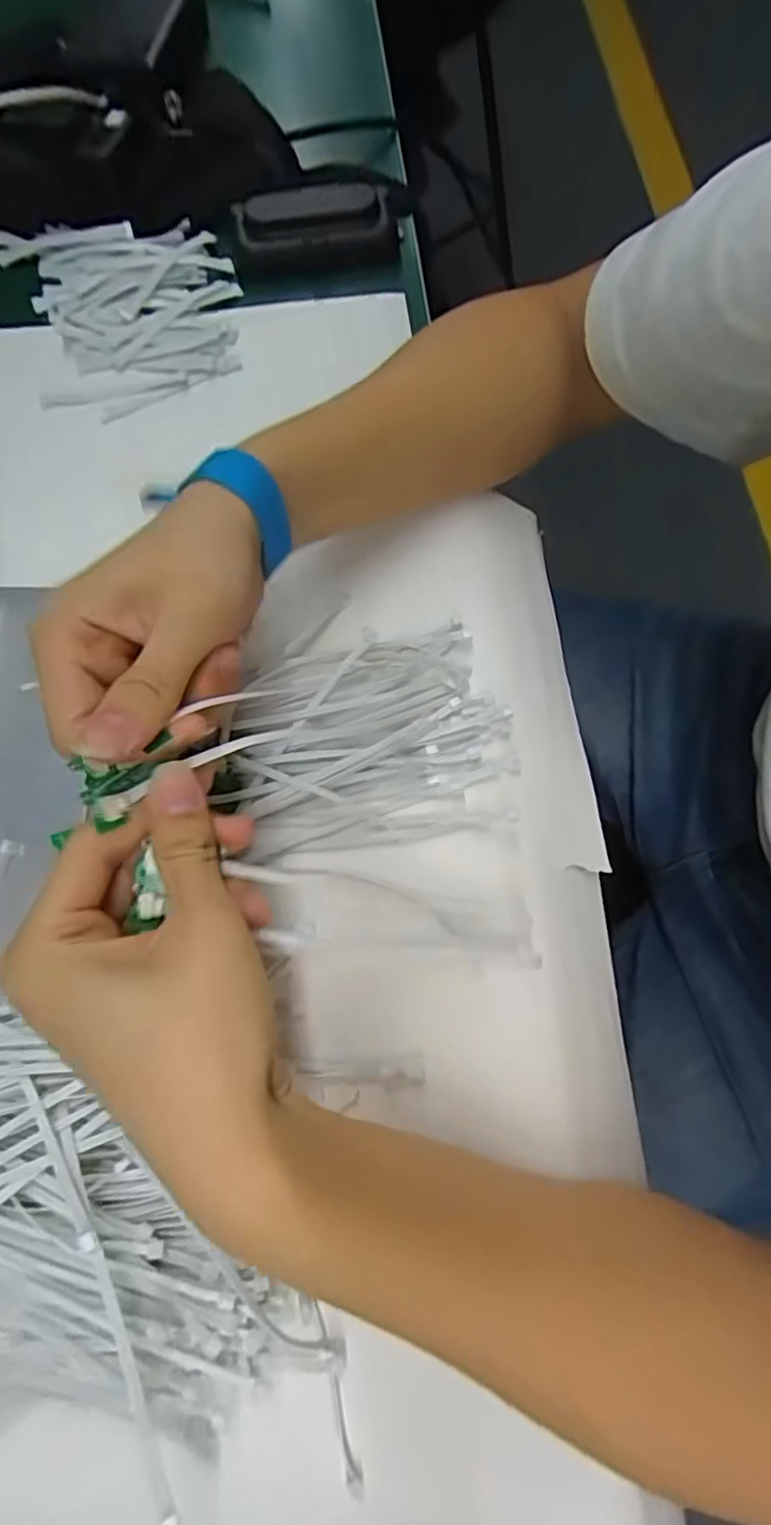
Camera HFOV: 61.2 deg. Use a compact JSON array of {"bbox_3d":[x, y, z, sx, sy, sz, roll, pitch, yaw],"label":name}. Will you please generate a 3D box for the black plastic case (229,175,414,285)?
[{"bbox_3d":[-0.041,-0.349,0.422,0.116,0.030,0.055,-8,73,0],"label":"black plastic case"}]

